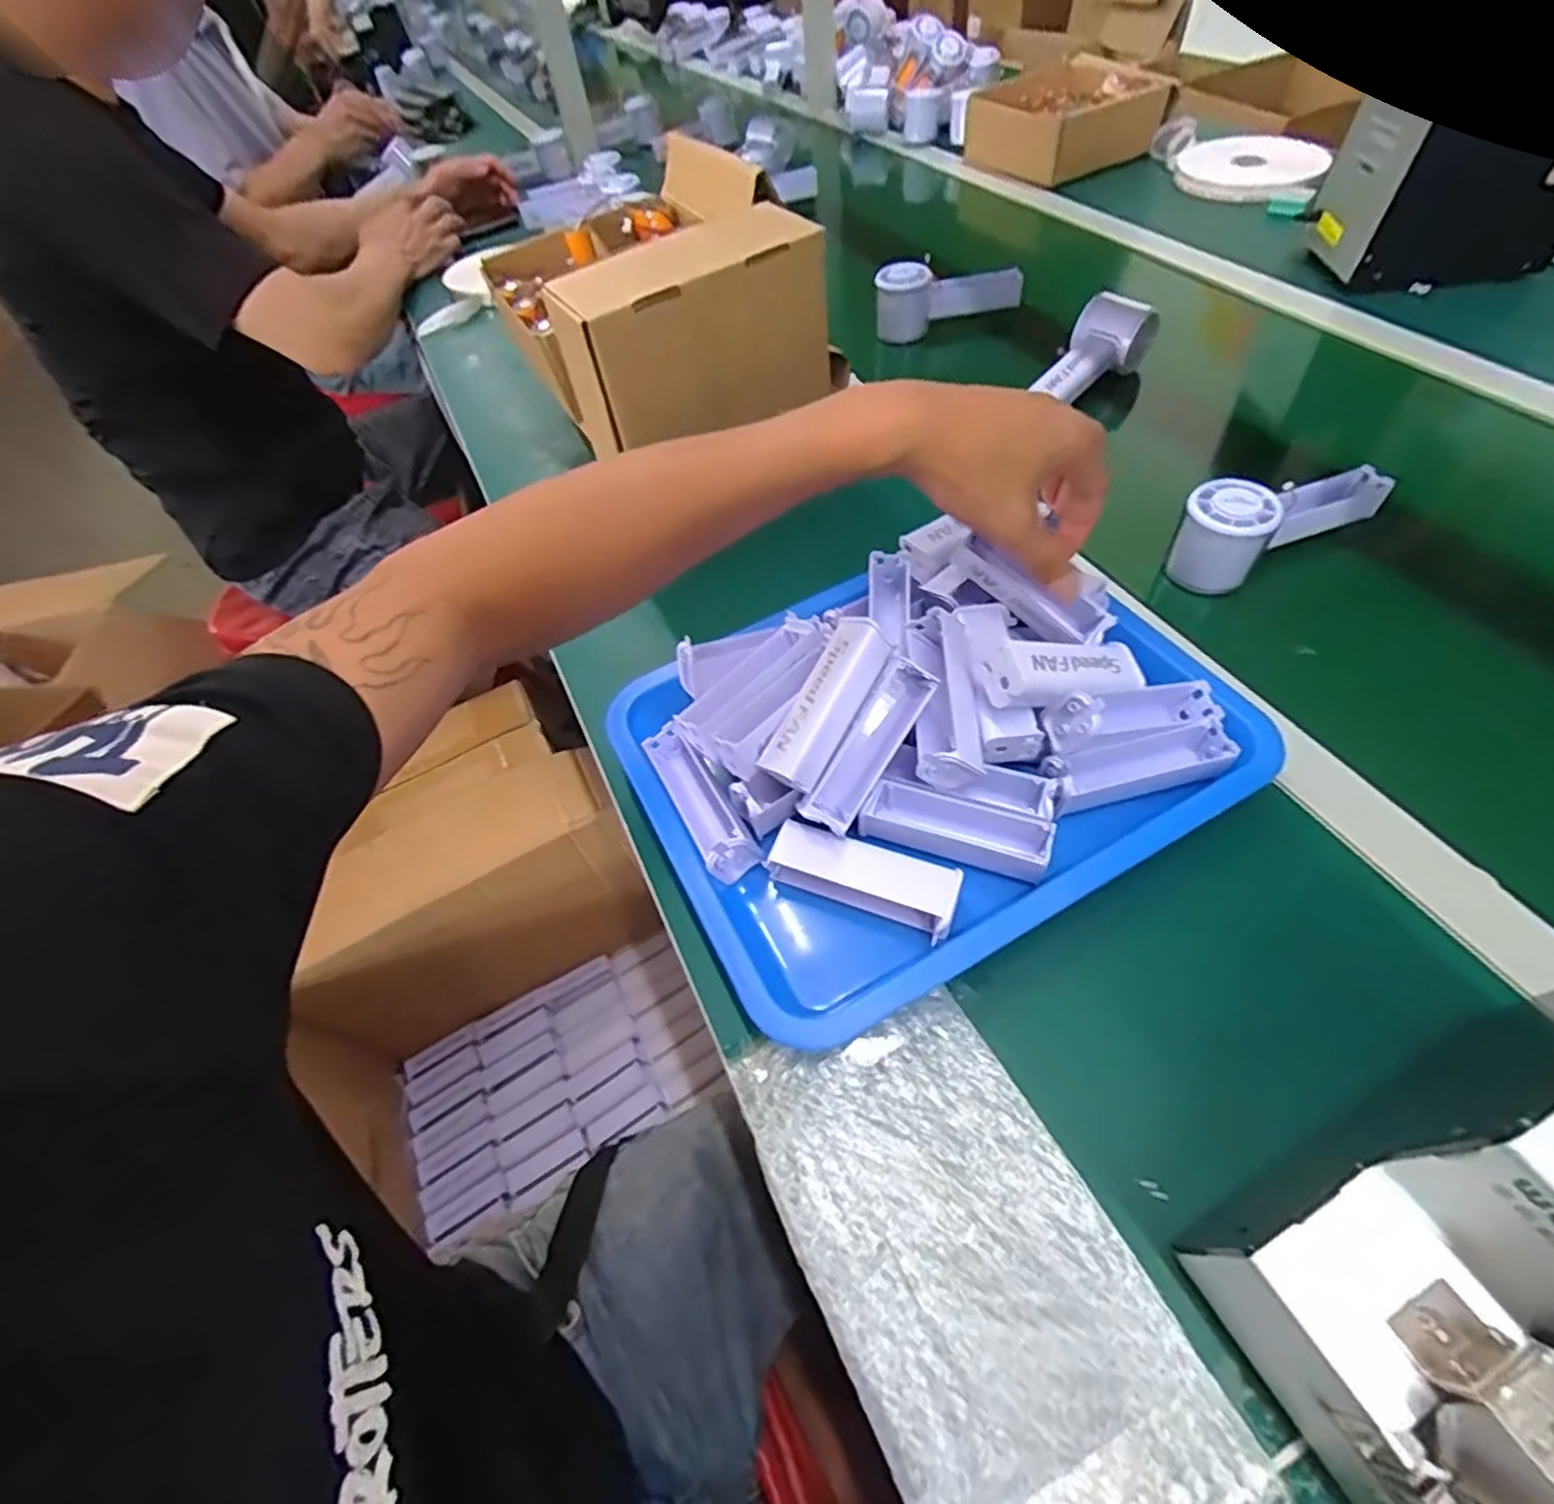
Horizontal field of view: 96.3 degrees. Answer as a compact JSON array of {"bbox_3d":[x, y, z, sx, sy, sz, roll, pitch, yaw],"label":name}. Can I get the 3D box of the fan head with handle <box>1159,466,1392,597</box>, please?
[{"bbox_3d":[0.355,-0.168,0.497,0.156,0.058,0.052,-25,55,-9],"label":"fan head with handle"}]

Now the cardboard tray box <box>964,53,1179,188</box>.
[{"bbox_3d":[0.419,-0.917,1.007,0.212,0.085,0.209,-26,55,-10],"label":"cardboard tray box"}]

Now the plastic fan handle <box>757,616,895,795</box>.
[{"bbox_3d":[0.027,-0.028,0.387,0.035,0.015,0.099,27,81,21],"label":"plastic fan handle"}]

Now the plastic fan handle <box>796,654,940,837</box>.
[{"bbox_3d":[0.052,-0.002,0.387,0.028,0.027,0.102,29,79,22],"label":"plastic fan handle"}]

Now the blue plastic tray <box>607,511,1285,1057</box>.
[{"bbox_3d":[0.081,-0.017,0.395,0.327,0.064,0.249,-30,67,-5],"label":"blue plastic tray"}]

